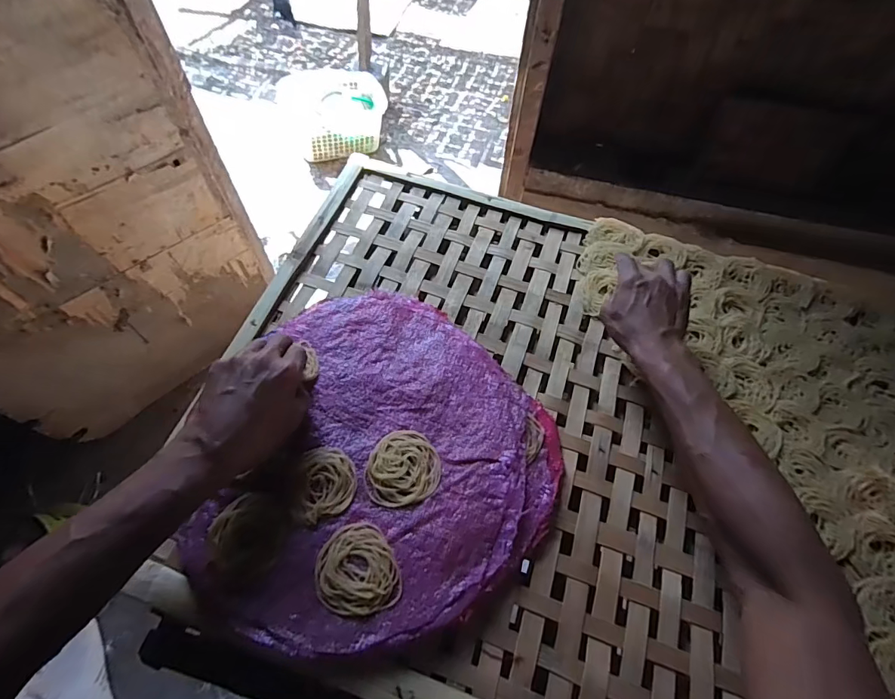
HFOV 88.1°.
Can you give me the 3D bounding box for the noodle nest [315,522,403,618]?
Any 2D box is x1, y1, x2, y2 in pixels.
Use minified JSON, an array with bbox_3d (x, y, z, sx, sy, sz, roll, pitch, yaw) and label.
[{"bbox_3d":[-0.080,0.195,0.412,0.068,0.012,0.073,1,63,-1],"label":"noodle nest"}]

